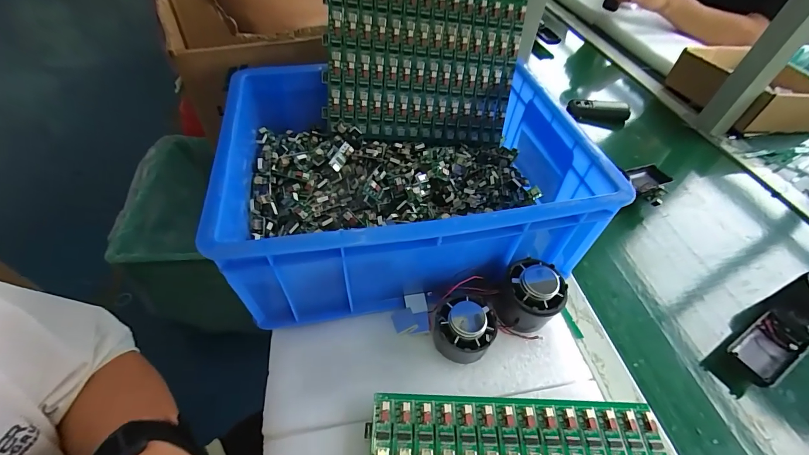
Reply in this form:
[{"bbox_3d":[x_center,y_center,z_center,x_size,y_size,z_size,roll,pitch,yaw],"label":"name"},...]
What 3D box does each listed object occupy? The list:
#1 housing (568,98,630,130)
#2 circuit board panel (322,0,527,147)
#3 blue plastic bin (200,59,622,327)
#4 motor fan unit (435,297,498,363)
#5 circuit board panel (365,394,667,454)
[{"bbox_3d":[0.371,-0.222,0.680,0.110,0.045,0.025,14,50,6],"label":"housing"},{"bbox_3d":[0.023,-0.183,0.412,0.218,0.164,0.012,1,23,-11],"label":"circuit board panel"},{"bbox_3d":[0.001,-0.061,0.371,0.330,0.138,0.256,-5,51,-9],"label":"blue plastic bin"},{"bbox_3d":[0.051,0.088,0.310,0.053,0.045,0.050,30,54,19],"label":"motor fan unit"},{"bbox_3d":[0.083,0.172,0.260,0.217,0.015,0.081,3,50,-2],"label":"circuit board panel"}]

